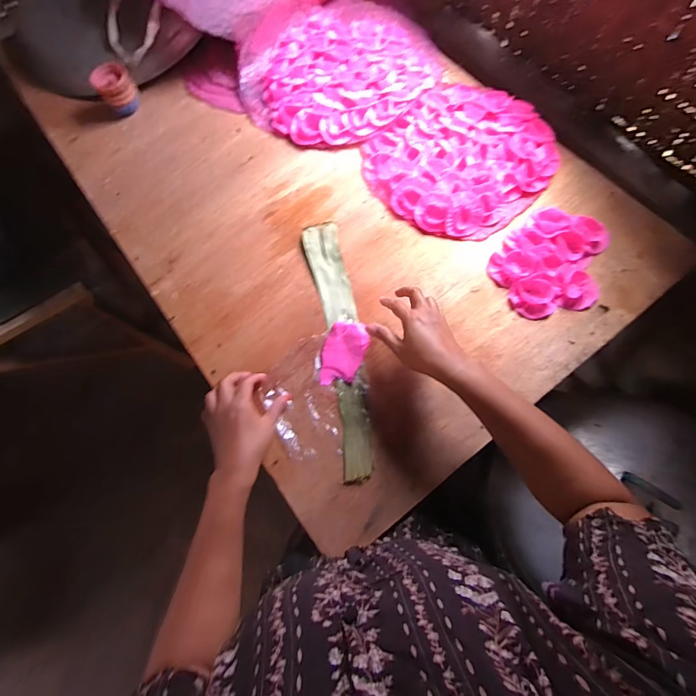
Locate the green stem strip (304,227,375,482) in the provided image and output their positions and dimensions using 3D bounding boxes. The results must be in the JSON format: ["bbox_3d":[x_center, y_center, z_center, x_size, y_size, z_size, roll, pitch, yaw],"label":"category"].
[{"bbox_3d":[-0.009,-0.015,0.564,0.062,0.008,0.410,-11,72,-1],"label":"green stem strip"}]

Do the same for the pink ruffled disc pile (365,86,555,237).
[{"bbox_3d":[0.203,-0.338,0.650,0.311,0.029,0.276,-42,76,-10],"label":"pink ruffled disc pile"}]

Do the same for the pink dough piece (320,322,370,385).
[{"bbox_3d":[-0.007,0.008,0.551,0.063,0.010,0.098,14,87,14],"label":"pink dough piece"}]

